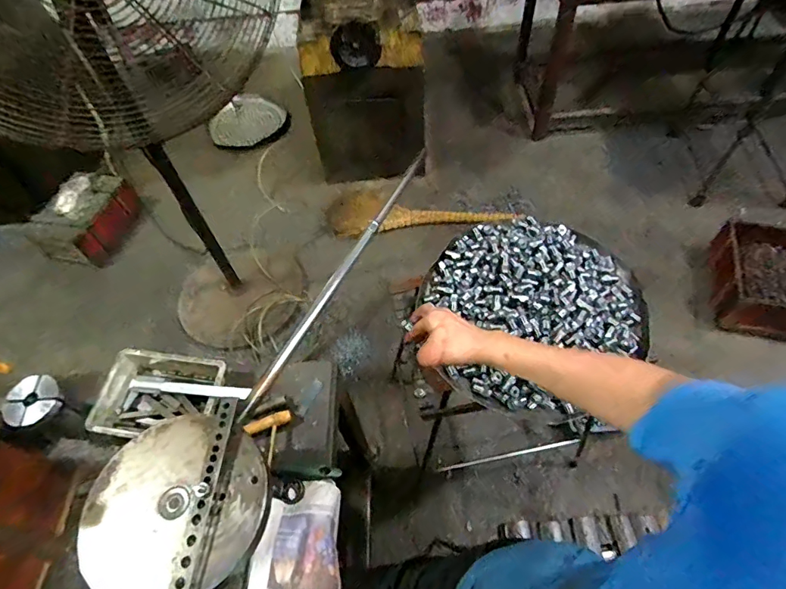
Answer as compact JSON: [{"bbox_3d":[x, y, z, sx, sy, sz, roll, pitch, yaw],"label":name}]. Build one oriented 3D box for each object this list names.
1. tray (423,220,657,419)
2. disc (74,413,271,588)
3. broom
[{"bbox_3d":[0.234,0.004,0.773,0.381,0.056,0.348,-3,56,4],"label":"tray"},{"bbox_3d":[-0.230,0.219,0.478,0.186,0.015,0.179,-3,56,4],"label":"disc"},{"bbox_3d":[0.100,-0.335,1.802,0.758,0.087,0.248,1,56,6],"label":"broom"}]

